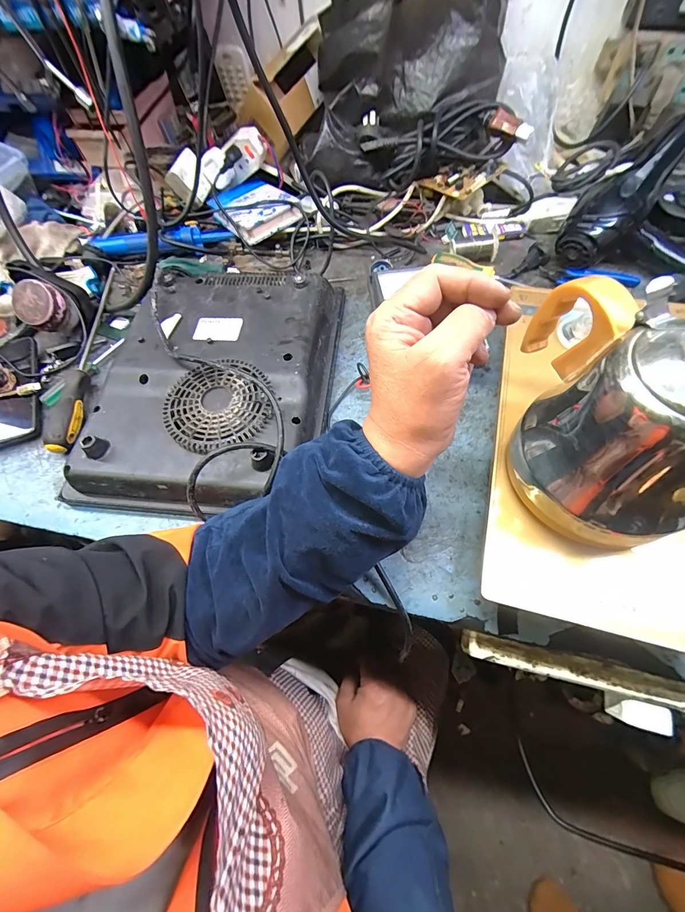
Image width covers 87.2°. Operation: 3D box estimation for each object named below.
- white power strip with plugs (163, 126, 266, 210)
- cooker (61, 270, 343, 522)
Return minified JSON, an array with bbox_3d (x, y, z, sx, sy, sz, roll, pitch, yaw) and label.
[{"bbox_3d":[-0.194,-0.451,0.564,0.160,0.059,0.053,-17,62,10],"label":"white power strip with plugs"},{"bbox_3d":[-0.152,-0.093,0.428,0.267,0.066,0.331,4,63,5],"label":"cooker"}]

